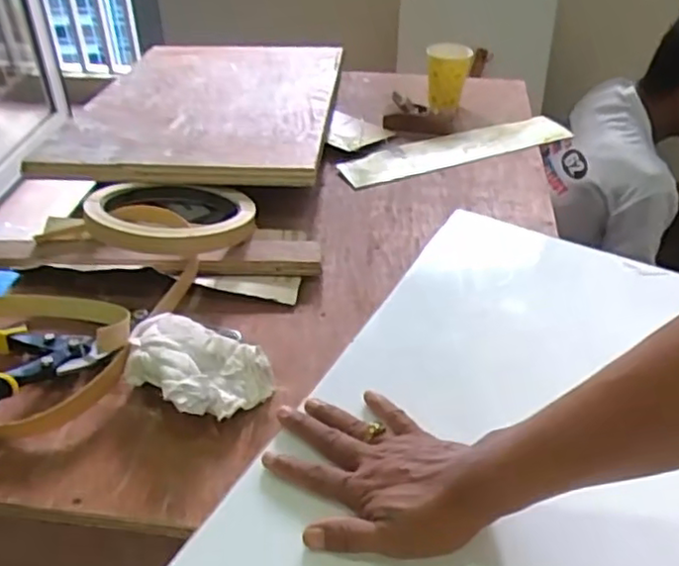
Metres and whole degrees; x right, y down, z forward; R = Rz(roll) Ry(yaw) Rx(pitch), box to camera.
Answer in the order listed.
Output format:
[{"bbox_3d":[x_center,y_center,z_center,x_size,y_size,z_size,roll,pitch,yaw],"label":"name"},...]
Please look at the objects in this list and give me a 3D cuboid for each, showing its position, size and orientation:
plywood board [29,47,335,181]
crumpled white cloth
[{"bbox_3d":[-0.198,-0.286,1.042,0.368,0.019,0.538,2,34,3],"label":"plywood board"},{"bbox_3d":[-0.131,0.074,0.603,0.132,0.046,0.097,28,46,27],"label":"crumpled white cloth"}]

